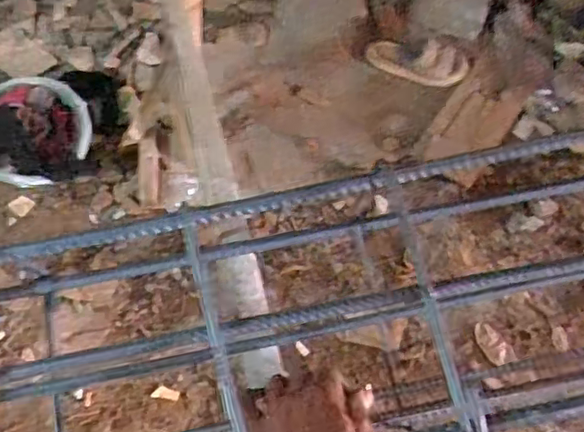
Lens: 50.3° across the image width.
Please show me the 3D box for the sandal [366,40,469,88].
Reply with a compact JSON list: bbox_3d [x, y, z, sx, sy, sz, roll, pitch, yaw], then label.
[{"bbox_3d":[0.334,-0.429,1.741,0.293,0.071,0.111,24,66,39],"label":"sandal"}]

